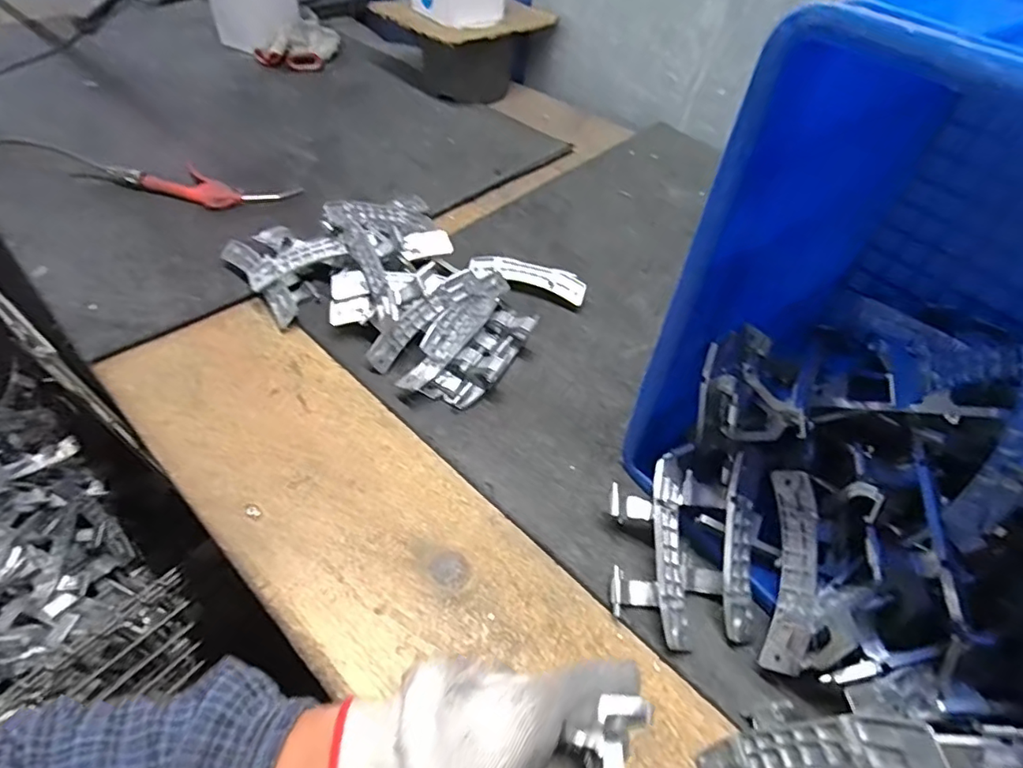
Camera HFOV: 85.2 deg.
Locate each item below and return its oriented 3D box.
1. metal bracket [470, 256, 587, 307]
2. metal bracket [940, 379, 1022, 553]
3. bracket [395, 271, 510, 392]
[{"bbox_3d":[0.022,-0.140,0.720,0.153,0.017,0.037,15,51,10],"label":"metal bracket"},{"bbox_3d":[0.356,0.038,0.389,0.030,0.058,0.164,27,88,18],"label":"metal bracket"},{"bbox_3d":[-0.057,-0.066,0.642,0.052,0.049,0.212,26,53,17],"label":"bracket"}]

